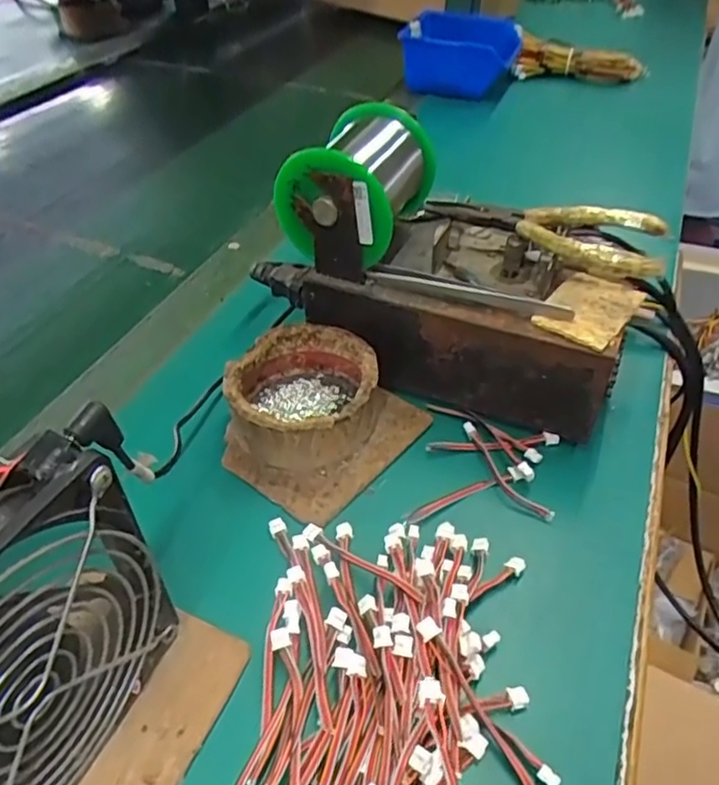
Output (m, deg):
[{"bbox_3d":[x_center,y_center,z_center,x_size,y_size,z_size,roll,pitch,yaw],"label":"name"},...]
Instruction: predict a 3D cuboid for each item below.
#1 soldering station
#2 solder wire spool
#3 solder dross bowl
[{"bbox_3d":[0.052,-0.074,0.380,0.222,0.127,0.106,18,46,18],"label":"soldering station"},{"bbox_3d":[0.000,-0.118,0.364,0.069,0.070,0.085,18,47,17],"label":"solder wire spool"},{"bbox_3d":[-0.033,0.001,0.361,0.081,0.042,0.080,0,43,0],"label":"solder dross bowl"}]

